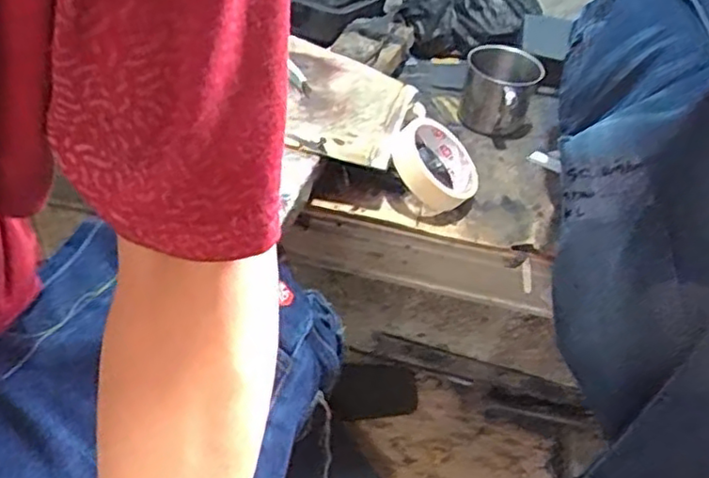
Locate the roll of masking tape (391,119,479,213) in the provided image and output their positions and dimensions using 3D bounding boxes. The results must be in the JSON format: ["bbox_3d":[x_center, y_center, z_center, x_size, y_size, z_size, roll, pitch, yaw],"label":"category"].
[{"bbox_3d":[0.076,-0.071,0.635,0.087,0.031,0.087,22,48,-26],"label":"roll of masking tape"}]

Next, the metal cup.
[{"bbox_3d":[0.162,-0.158,0.747,0.083,0.076,0.085,12,40,8],"label":"metal cup"}]

